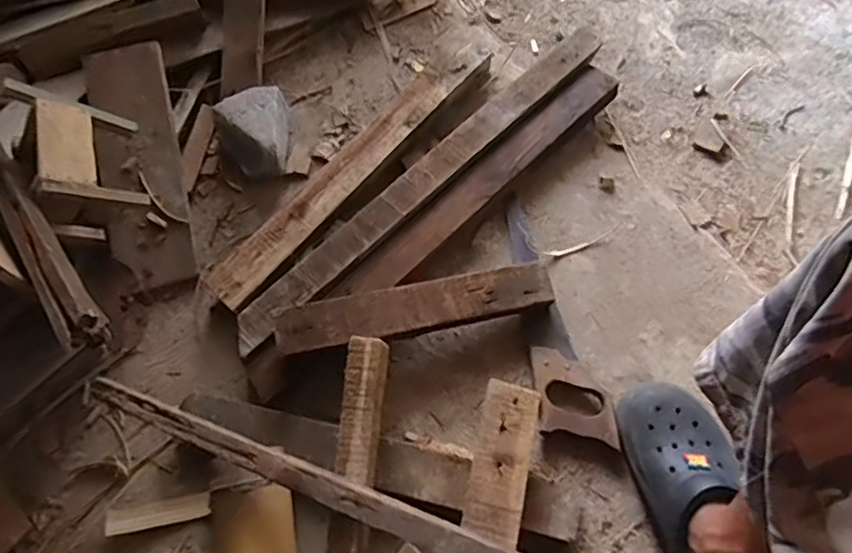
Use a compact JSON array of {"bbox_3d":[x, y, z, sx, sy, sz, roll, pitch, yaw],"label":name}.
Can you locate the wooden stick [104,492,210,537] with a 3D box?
[{"bbox_3d":[-0.336,0.299,0.738,0.127,0.006,0.029,-11,66,-4],"label":"wooden stick"}]

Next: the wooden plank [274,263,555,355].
[{"bbox_3d":[-0.011,0.041,0.768,0.359,0.034,0.059,-13,65,0],"label":"wooden plank"}]

